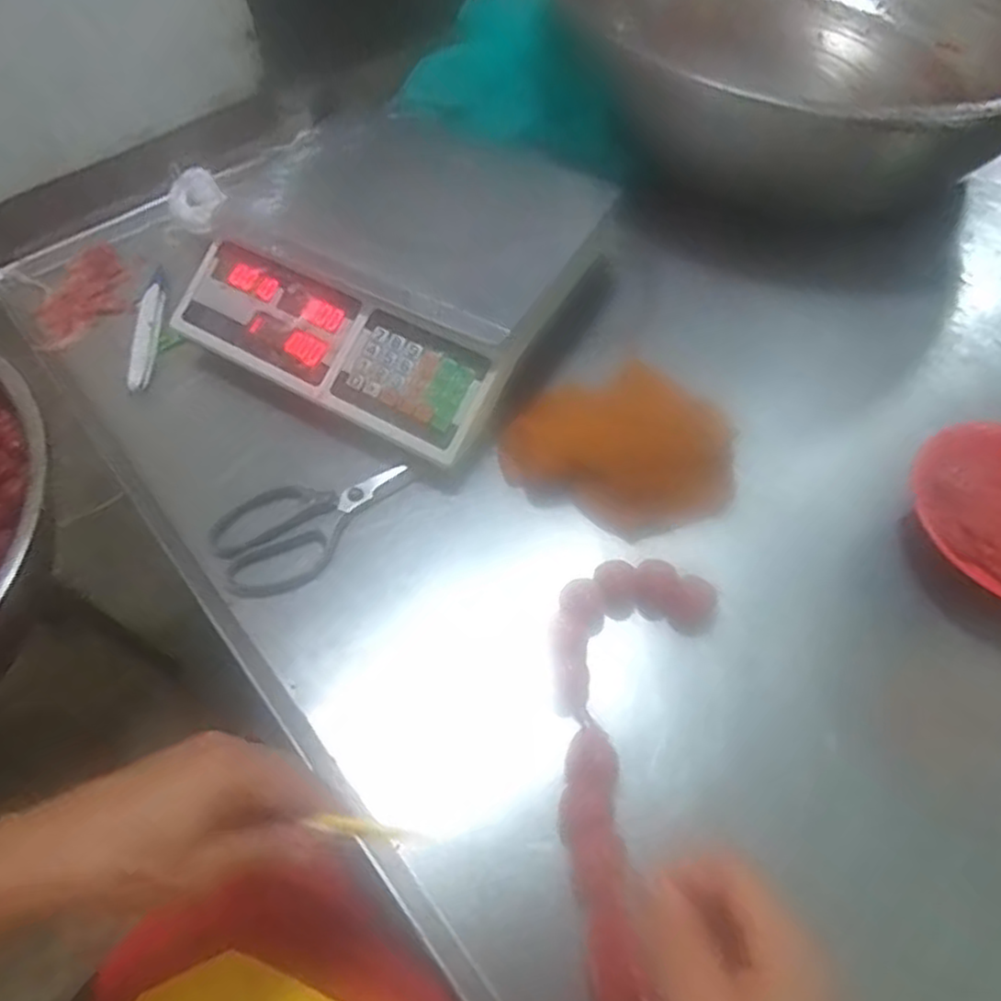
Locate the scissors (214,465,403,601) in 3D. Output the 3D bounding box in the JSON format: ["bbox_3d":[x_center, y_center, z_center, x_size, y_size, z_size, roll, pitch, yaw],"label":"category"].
[{"bbox_3d":[-0.164,0.012,0.618,0.167,0.006,0.098,-34,65,-19],"label":"scissors"}]

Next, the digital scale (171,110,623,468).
[{"bbox_3d":[-0.102,-0.212,0.676,0.319,0.109,0.289,28,63,16],"label":"digital scale"}]

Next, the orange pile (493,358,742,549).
[{"bbox_3d":[0.109,-0.047,0.627,0.184,0.045,0.136,24,62,13],"label":"orange pile"}]

